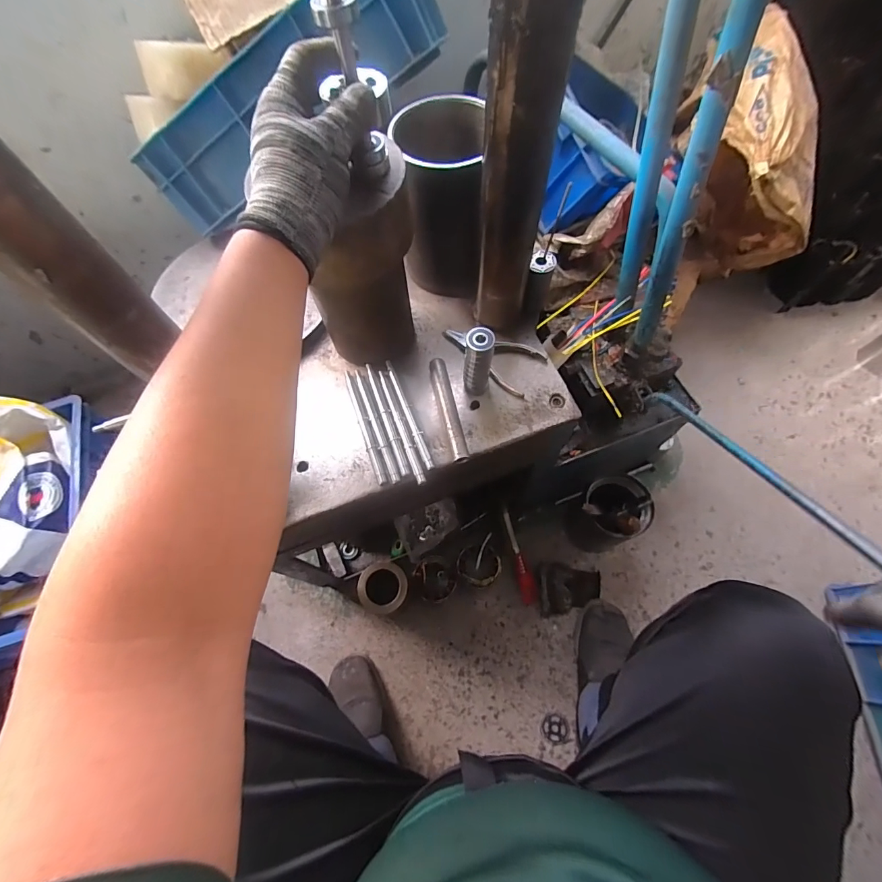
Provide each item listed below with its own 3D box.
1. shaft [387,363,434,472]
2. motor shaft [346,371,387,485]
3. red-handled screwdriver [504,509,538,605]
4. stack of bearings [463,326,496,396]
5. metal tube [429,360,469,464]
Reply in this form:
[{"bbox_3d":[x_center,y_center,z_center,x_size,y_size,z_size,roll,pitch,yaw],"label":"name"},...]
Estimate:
[{"bbox_3d":[-0.039,-0.036,0.510,0.012,0.011,0.160,-19,66,-6],"label":"shaft"},{"bbox_3d":[-0.094,-0.021,0.505,0.011,0.009,0.162,-18,66,-6],"label":"motor shaft"},{"bbox_3d":[0.159,0.235,0.837,0.029,0.024,0.188,-14,81,-4],"label":"red-handled screwdriver"},{"bbox_3d":[0.044,-0.093,0.489,0.033,0.093,0.032,3,66,4],"label":"stack of bearings"},{"bbox_3d":[0.010,-0.039,0.505,0.022,0.015,0.140,-12,66,-3],"label":"metal tube"}]

